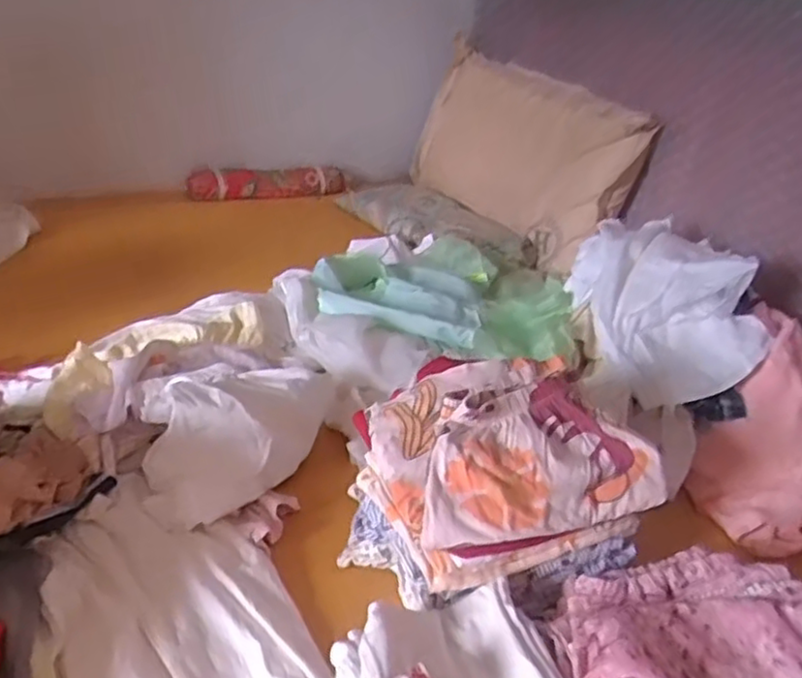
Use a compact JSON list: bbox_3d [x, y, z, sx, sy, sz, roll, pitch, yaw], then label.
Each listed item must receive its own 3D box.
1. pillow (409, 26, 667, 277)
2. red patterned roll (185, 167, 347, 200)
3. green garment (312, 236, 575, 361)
[{"bbox_3d":[0.261,-0.427,1.609,0.076,0.354,0.661,7,27,-38],"label":"pillow"},{"bbox_3d":[-0.334,-0.404,1.812,0.411,0.075,0.081,-2,29,-18],"label":"red patterned roll"},{"bbox_3d":[0.096,-0.085,1.280,0.474,0.099,0.450,17,29,17],"label":"green garment"}]

